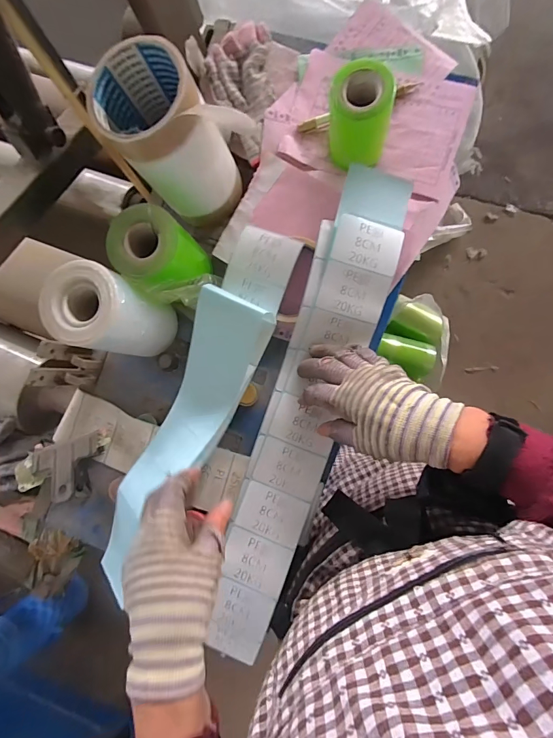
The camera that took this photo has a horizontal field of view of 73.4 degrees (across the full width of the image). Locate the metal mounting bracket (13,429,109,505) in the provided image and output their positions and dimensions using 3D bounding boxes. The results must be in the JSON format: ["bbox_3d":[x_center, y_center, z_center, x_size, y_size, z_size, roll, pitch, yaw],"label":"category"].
[{"bbox_3d":[-0.254,0.118,0.434,0.119,0.032,0.068,-14,85,7],"label":"metal mounting bracket"}]

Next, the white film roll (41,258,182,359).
[{"bbox_3d":[-0.158,-0.052,0.371,0.072,0.120,0.071,0,87,8],"label":"white film roll"}]

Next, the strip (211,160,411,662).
[{"bbox_3d":[0.034,0.045,0.401,0.081,0.033,0.521,18,91,8],"label":"strip"}]

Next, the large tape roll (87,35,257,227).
[{"bbox_3d":[-0.088,-0.221,0.361,0.104,0.146,0.088,-33,83,6],"label":"large tape roll"}]

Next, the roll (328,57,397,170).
[{"bbox_3d":[0.083,-0.246,0.367,0.059,0.082,0.052,13,89,9],"label":"roll"}]

